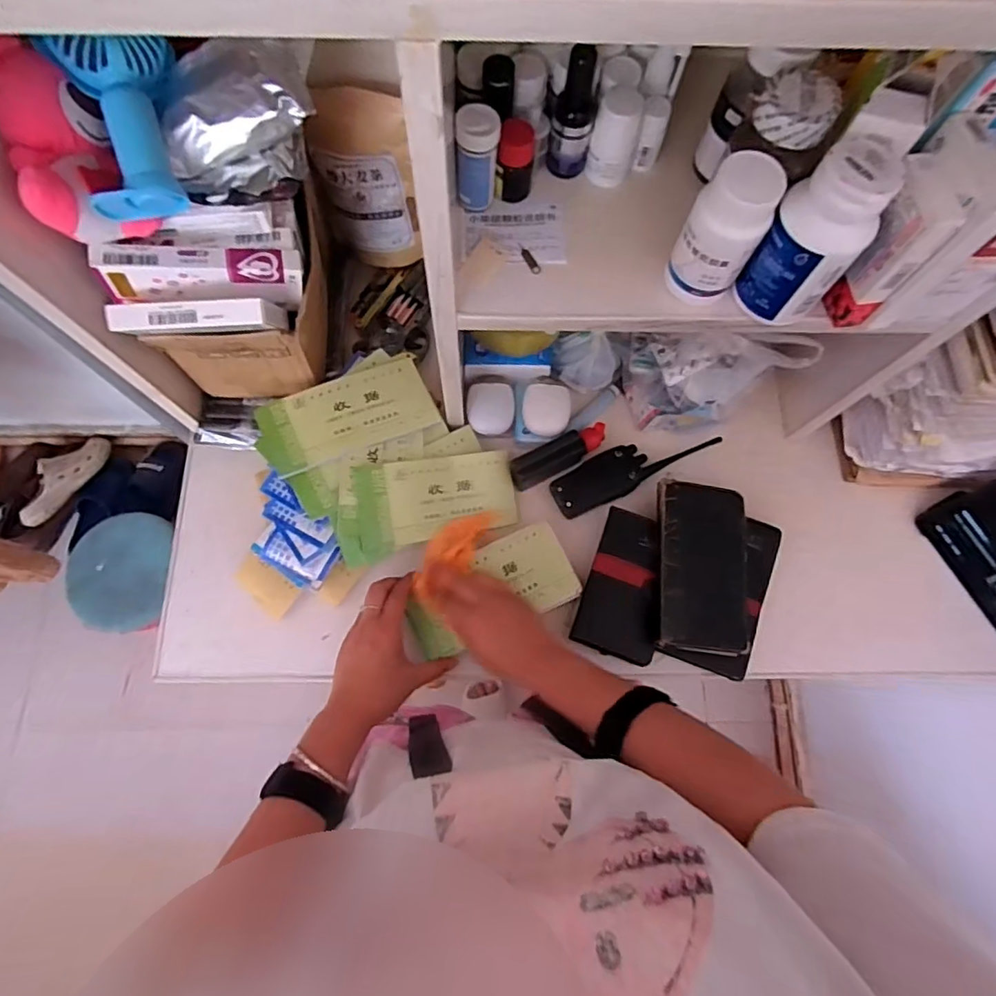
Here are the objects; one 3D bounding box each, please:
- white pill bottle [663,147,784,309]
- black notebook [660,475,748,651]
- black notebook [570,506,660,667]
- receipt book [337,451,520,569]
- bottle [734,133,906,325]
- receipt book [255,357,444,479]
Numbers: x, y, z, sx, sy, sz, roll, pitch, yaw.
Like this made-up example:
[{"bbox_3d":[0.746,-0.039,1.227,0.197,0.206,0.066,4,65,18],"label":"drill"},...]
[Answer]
[{"bbox_3d":[0.160,-0.186,0.396,0.053,0.100,0.048,32,76,7],"label":"white pill bottle"},{"bbox_3d":[0.222,0.073,0.589,0.100,0.024,0.176,4,74,0],"label":"black notebook"},{"bbox_3d":[0.140,0.092,0.592,0.084,0.013,0.152,18,75,4],"label":"black notebook"},{"bbox_3d":[-0.073,0.005,0.601,0.195,0.013,0.097,-11,94,-22],"label":"receipt book"},{"bbox_3d":[0.222,-0.181,0.383,0.058,0.112,0.063,0,74,-1],"label":"bottle"},{"bbox_3d":[-0.162,-0.089,0.592,0.182,0.015,0.086,-24,75,-17],"label":"receipt book"}]

